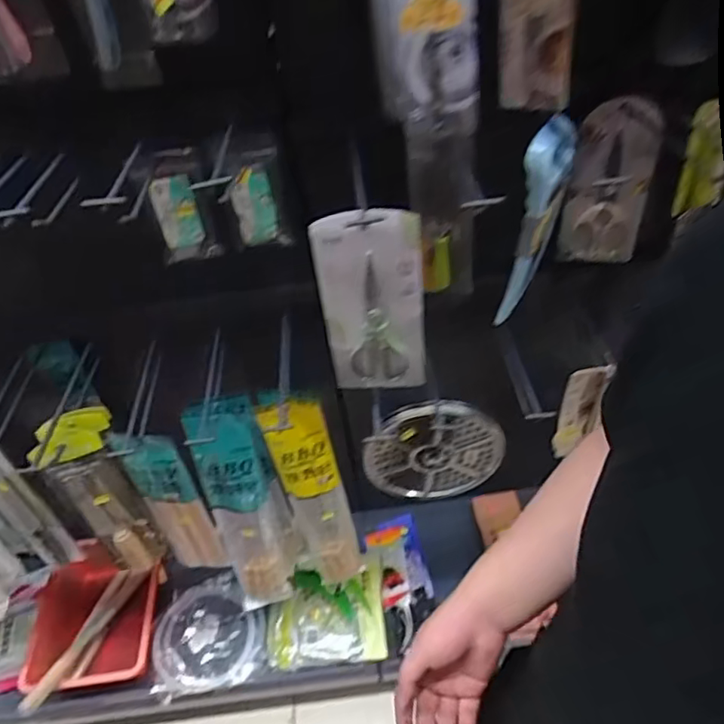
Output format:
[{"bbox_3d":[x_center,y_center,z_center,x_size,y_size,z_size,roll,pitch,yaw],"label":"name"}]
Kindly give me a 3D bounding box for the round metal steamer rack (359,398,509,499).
[{"bbox_3d":[0.115,0.144,0.962,0.217,0.211,0.027,-8,43,-1],"label":"round metal steamer rack"}]

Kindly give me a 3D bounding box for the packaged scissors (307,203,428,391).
[{"bbox_3d":[0.012,-0.067,0.741,0.126,0.291,0.027,-3,43,5],"label":"packaged scissors"}]

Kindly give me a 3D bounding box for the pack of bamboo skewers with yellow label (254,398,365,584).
[{"bbox_3d":[-0.077,0.234,1.024,0.107,0.451,0.051,-12,43,-5],"label":"pack of bamboo skewers with yellow label"}]

